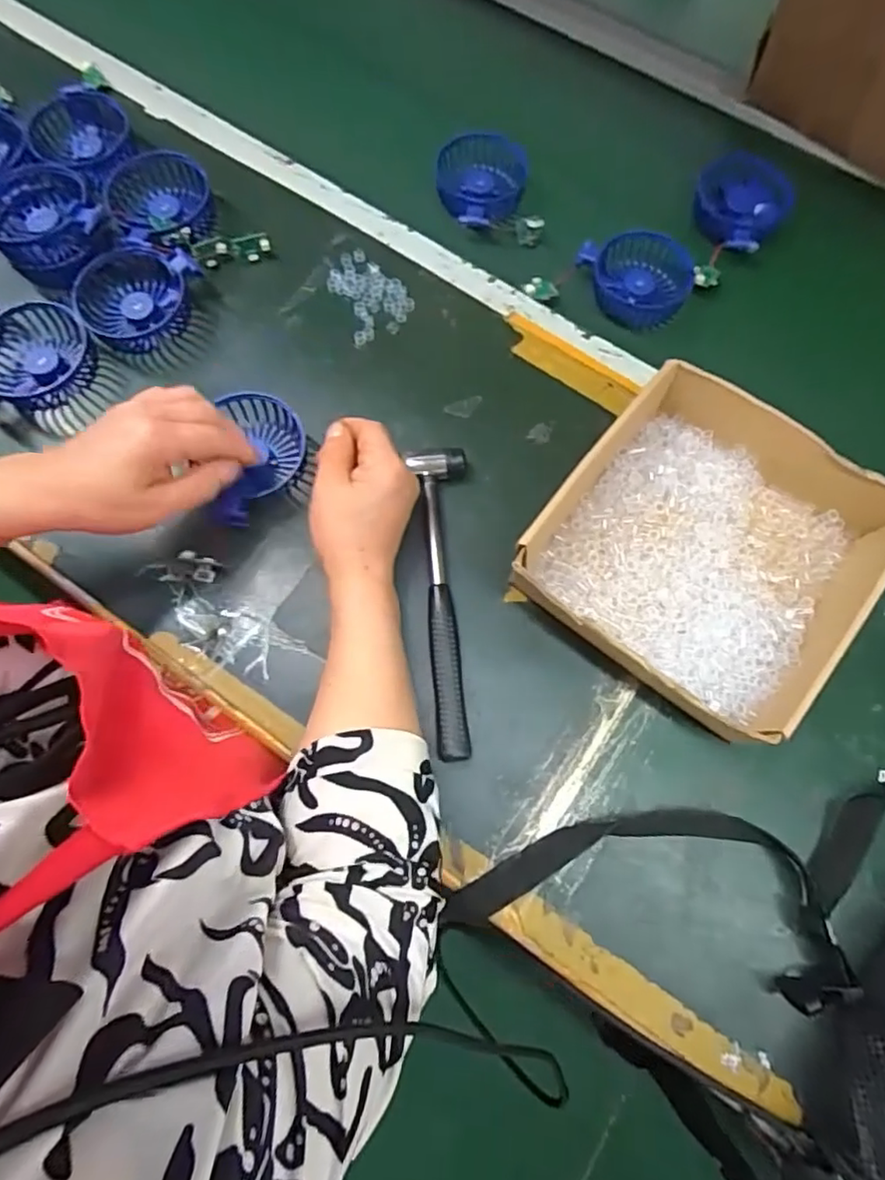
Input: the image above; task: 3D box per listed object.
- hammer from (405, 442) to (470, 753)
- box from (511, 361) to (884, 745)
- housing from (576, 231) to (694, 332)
[{"bbox_3d":[0.007,0.005,0.464,0.052,0.027,0.236,-6,72,-4],"label":"hammer"},{"bbox_3d":[0.191,-0.027,0.452,0.213,0.075,0.222,37,75,10],"label":"box"},{"bbox_3d":[0.183,-0.286,0.566,0.086,0.036,0.090,0,72,-1],"label":"housing"}]

